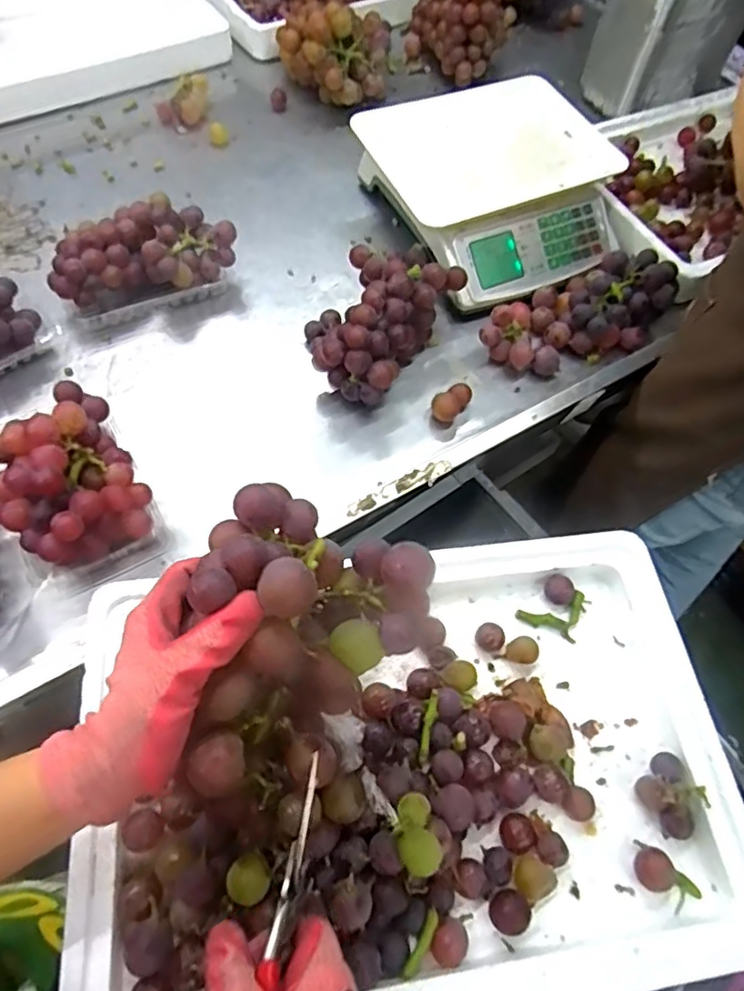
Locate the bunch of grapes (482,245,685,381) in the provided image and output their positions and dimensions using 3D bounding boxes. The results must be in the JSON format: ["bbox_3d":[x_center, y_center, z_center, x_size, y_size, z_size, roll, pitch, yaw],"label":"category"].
[{"bbox_3d":[0.236,-0.207,0.684,0.233,0.067,0.112,-27,66,-18],"label":"bunch of grapes"}]

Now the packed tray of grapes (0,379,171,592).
[{"bbox_3d":[-0.272,-0.018,0.529,0.114,0.093,0.164,-27,66,-18],"label":"packed tray of grapes"}]

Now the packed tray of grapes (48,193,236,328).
[{"bbox_3d":[-0.254,-0.260,0.677,0.196,0.084,0.090,-21,64,-15],"label":"packed tray of grapes"}]

